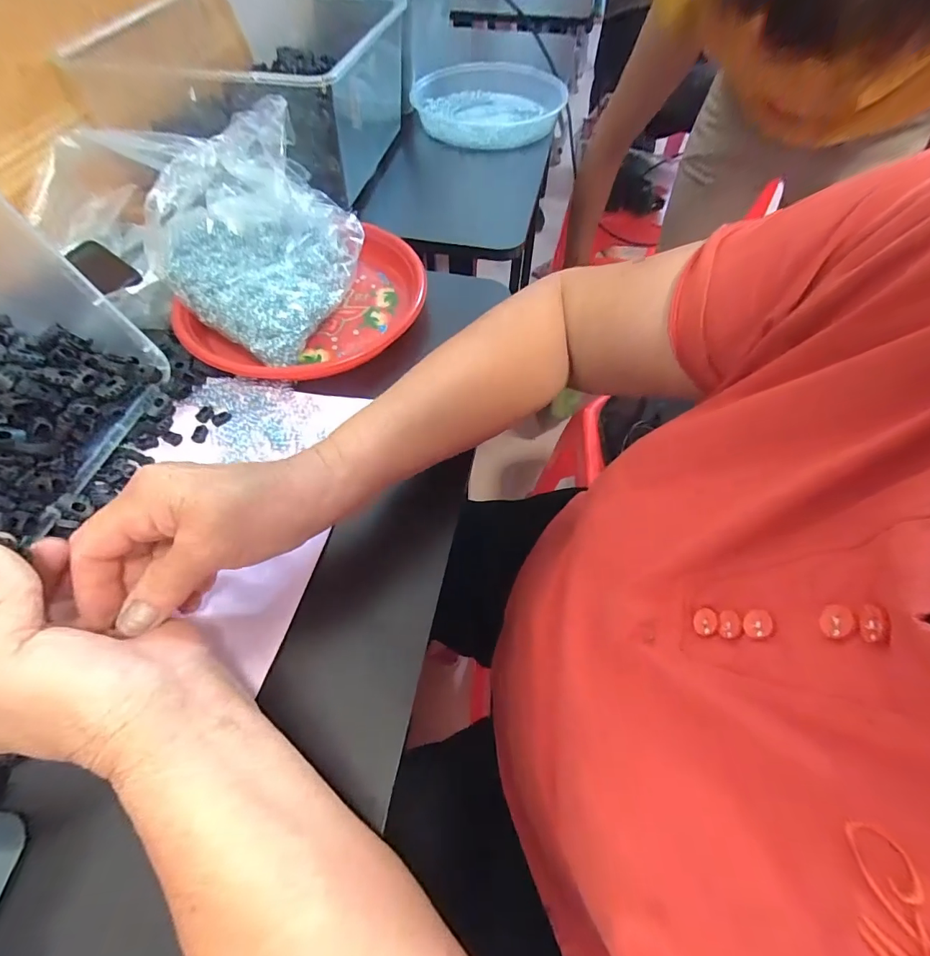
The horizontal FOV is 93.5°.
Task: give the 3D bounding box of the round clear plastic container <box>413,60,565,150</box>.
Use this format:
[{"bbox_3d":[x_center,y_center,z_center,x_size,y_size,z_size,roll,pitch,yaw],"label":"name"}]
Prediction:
[{"bbox_3d":[0.035,-0.579,0.687,0.225,0.052,0.226,0,59,0],"label":"round clear plastic container"}]

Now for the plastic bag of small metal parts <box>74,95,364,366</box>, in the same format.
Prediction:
[{"bbox_3d":[-0.200,-0.245,0.417,0.206,0.124,0.195,30,63,17],"label":"plastic bag of small metal parts"}]

